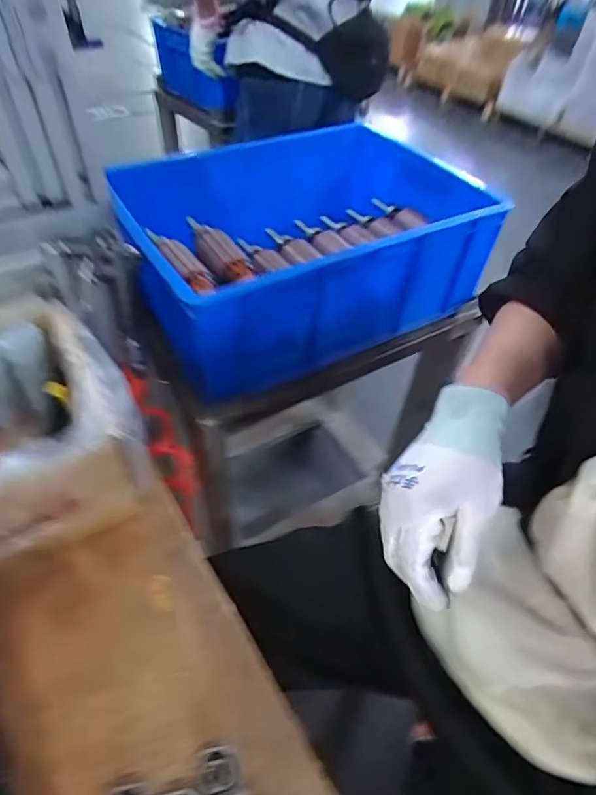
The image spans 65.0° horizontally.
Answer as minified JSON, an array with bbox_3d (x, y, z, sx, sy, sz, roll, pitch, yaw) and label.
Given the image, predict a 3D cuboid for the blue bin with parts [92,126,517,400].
[{"bbox_3d":[-0.017,-0.240,0.695,0.458,0.195,0.413,-23,54,-23],"label":"blue bin with parts"}]

